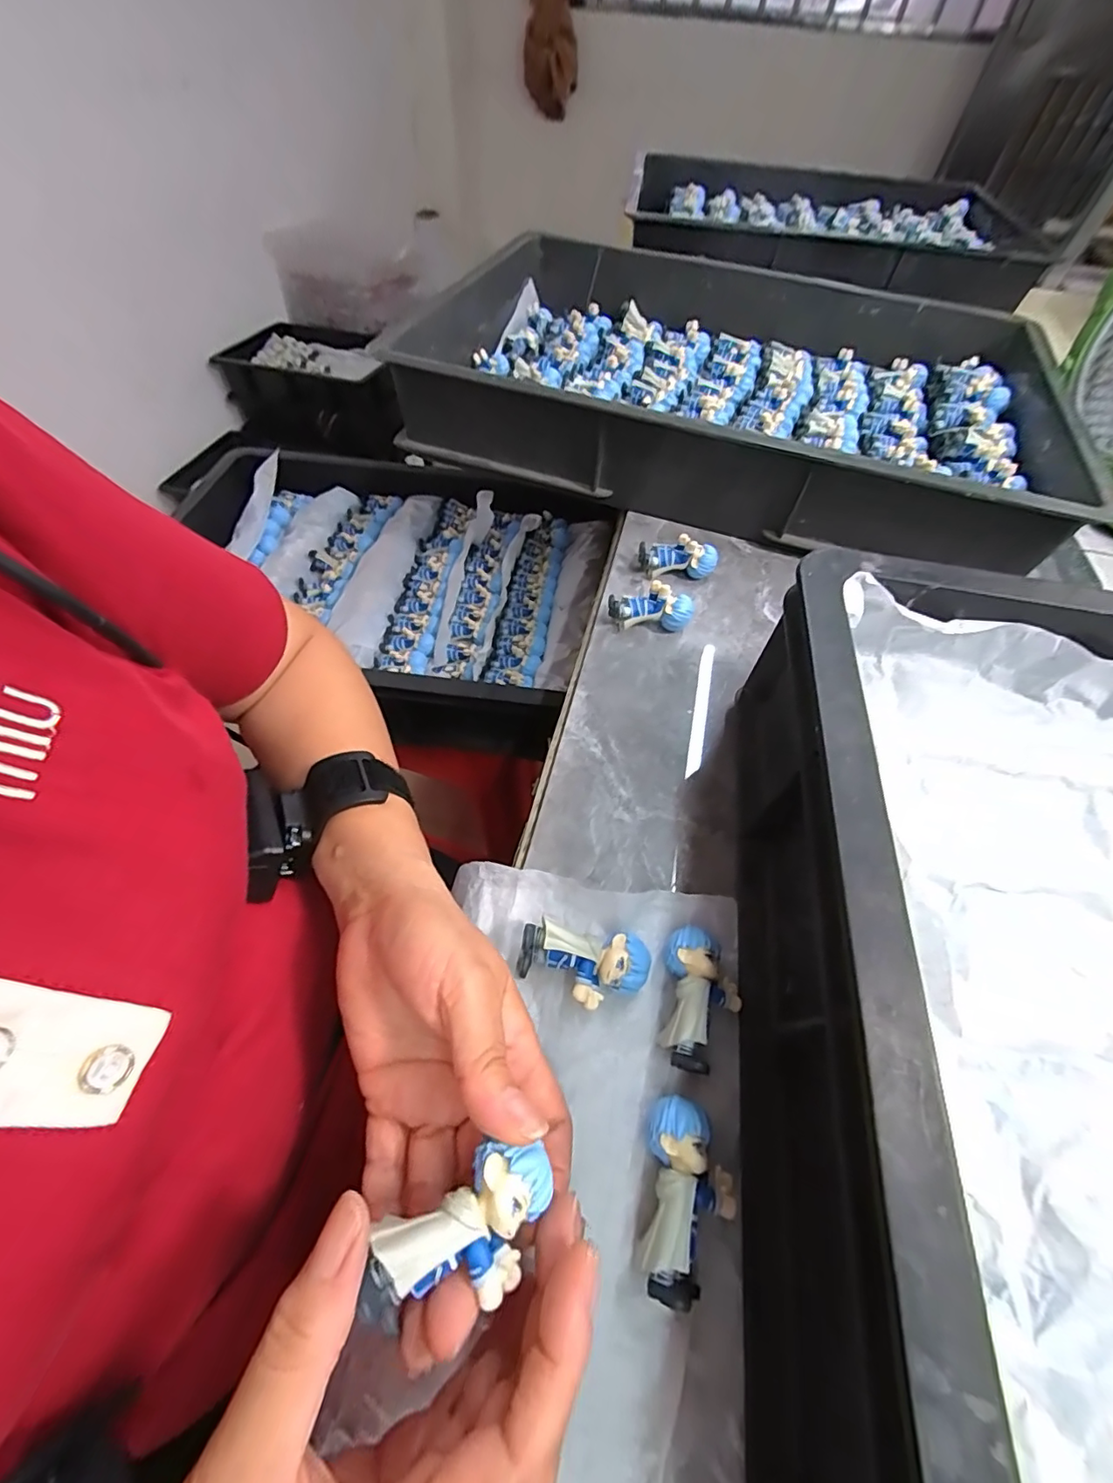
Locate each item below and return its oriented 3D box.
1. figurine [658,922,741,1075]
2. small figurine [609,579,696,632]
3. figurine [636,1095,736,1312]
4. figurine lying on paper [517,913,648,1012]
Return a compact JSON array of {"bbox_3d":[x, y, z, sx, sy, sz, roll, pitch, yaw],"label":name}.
[{"bbox_3d":[0.067,0.120,0.244,0.034,0.023,0.059,7,56,1],"label":"figurine"},{"bbox_3d":[0.069,-0.098,0.390,0.058,0.036,0.022,-1,56,-4],"label":"small figurine"},{"bbox_3d":[0.051,0.179,0.207,0.034,0.022,0.061,8,56,2],"label":"figurine"},{"bbox_3d":[0.012,0.107,0.248,0.060,0.025,0.031,9,56,2],"label":"figurine lying on paper"}]

